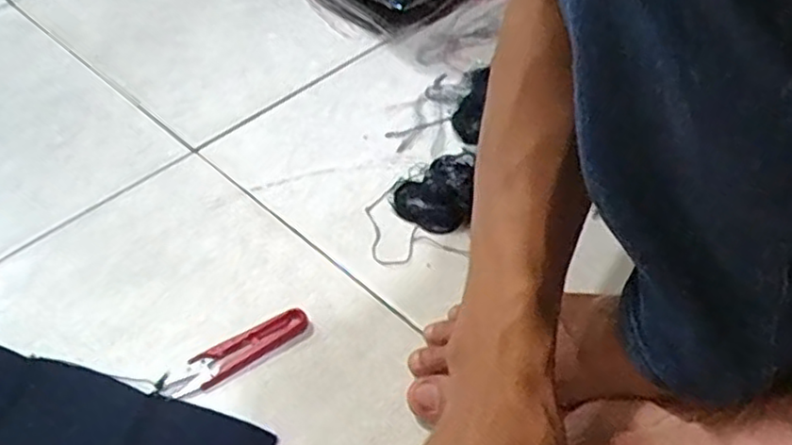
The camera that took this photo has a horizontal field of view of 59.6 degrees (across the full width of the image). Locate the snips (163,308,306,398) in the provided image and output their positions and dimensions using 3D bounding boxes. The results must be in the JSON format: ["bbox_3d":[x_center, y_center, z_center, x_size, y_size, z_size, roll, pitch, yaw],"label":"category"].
[{"bbox_3d":[-0.107,0.086,0.462,0.102,0.006,0.023,-27,51,-22],"label":"snips"}]

